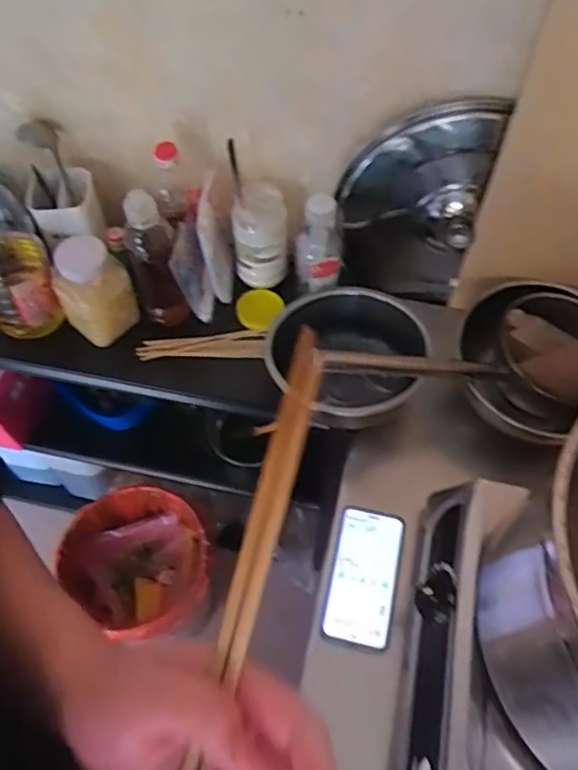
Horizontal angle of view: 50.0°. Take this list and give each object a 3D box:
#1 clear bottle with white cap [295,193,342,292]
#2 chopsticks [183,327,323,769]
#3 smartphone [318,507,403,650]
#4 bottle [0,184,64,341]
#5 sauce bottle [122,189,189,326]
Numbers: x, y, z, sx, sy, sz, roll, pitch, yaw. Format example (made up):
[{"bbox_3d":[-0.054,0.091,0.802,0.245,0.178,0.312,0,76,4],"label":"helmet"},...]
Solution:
[{"bbox_3d":[0.046,-0.200,0.906,0.045,0.165,0.064,-21,61,-12],"label":"clear bottle with white cap"},{"bbox_3d":[-0.024,0.108,0.267,0.013,0.019,0.267,15,89,9],"label":"chopsticks"},{"bbox_3d":[0.095,0.237,0.776,0.082,0.012,0.169,11,60,7],"label":"smartphone"},{"bbox_3d":[-0.413,-0.192,0.881,0.113,0.274,0.111,-30,64,-17],"label":"bottle"},{"bbox_3d":[-0.194,-0.173,0.896,0.064,0.242,0.053,-14,60,-8],"label":"sauce bottle"}]

